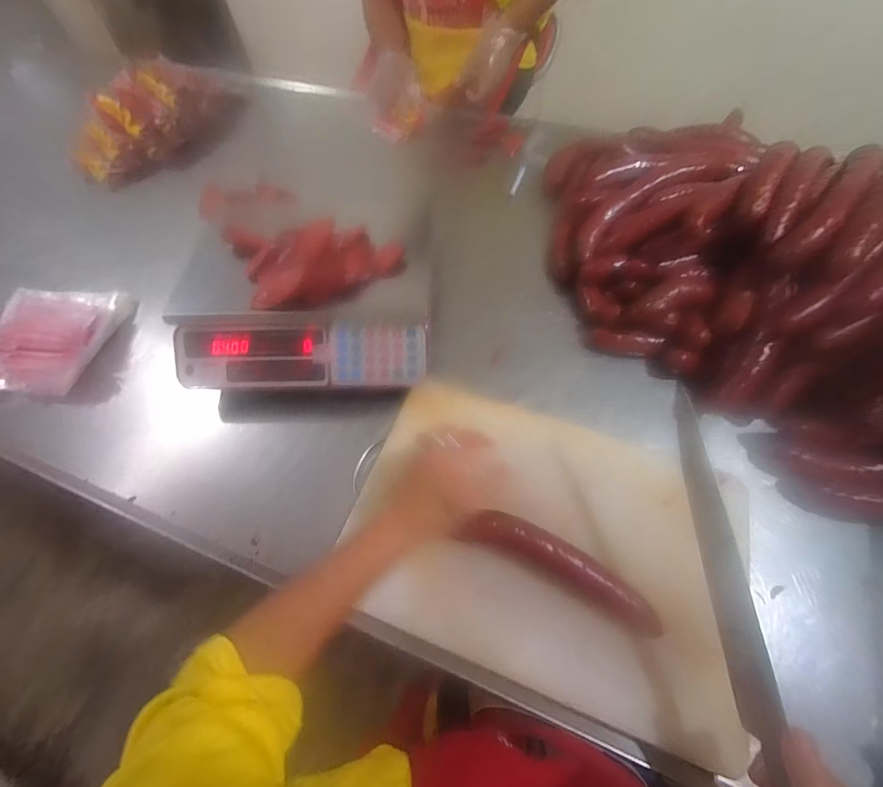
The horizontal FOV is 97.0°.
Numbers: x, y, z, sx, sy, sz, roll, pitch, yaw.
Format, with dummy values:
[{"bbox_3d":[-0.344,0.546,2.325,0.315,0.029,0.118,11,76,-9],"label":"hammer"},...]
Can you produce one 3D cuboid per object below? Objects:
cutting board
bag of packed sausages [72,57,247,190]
[{"bbox_3d":[0.118,0.163,0.453,0.430,0.030,0.290,20,65,10],"label":"cutting board"},{"bbox_3d":[-0.675,-0.658,0.932,0.153,0.156,0.421,21,63,16],"label":"bag of packed sausages"}]

